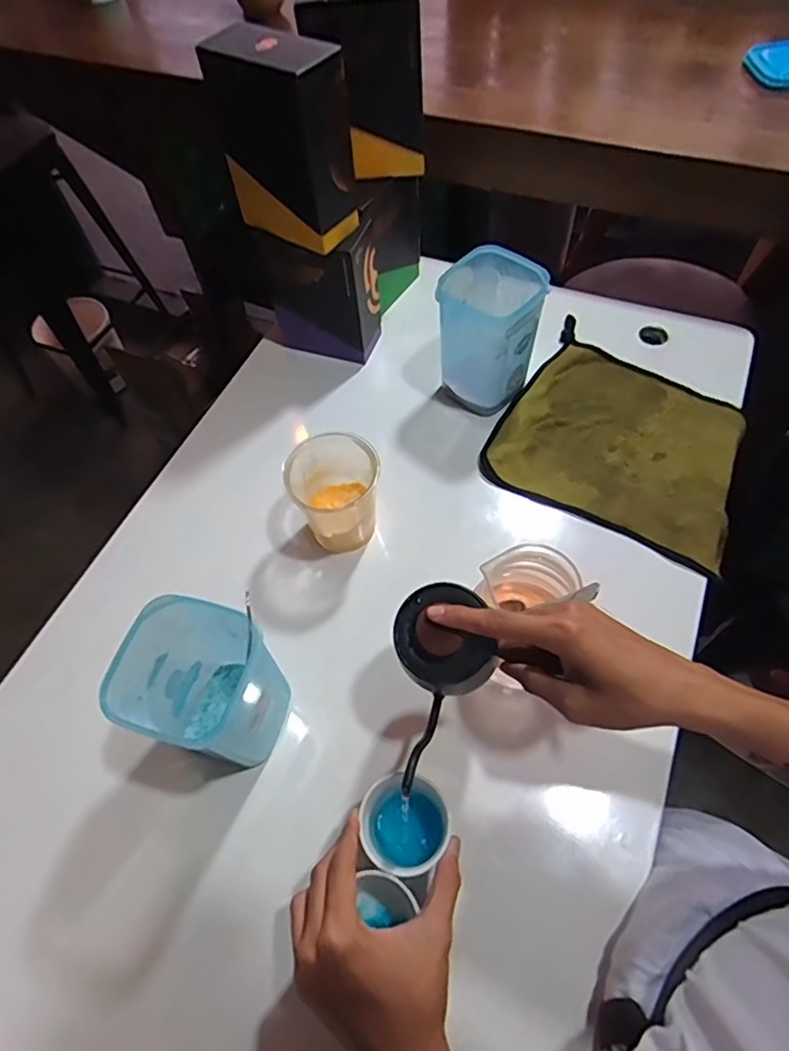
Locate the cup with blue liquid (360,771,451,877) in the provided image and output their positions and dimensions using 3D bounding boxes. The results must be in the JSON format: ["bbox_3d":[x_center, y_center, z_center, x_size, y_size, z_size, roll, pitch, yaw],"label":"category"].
[{"bbox_3d":[0.011,0.221,0.437,0.063,0.075,0.063,-1,60,2],"label":"cup with blue liquid"}]

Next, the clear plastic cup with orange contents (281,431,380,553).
[{"bbox_3d":[-0.060,-0.033,0.596,0.090,0.112,0.081,-17,60,-7],"label":"clear plastic cup with orange contents"}]

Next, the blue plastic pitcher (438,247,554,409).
[{"bbox_3d":[0.105,-0.214,0.657,0.097,0.130,0.094,28,65,18],"label":"blue plastic pitcher"}]

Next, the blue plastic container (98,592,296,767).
[{"bbox_3d":[-0.148,0.133,0.478,0.102,0.145,0.103,21,63,14],"label":"blue plastic container"}]

